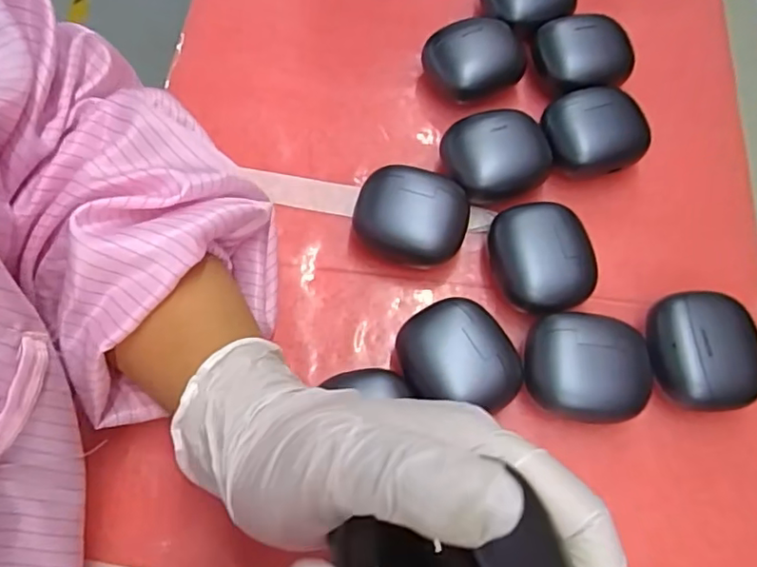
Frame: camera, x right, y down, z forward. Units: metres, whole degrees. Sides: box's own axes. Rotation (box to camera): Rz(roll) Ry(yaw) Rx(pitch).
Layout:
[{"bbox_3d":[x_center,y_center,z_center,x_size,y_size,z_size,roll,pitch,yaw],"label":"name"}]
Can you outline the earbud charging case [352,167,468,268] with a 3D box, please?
[{"bbox_3d":[0.017,-0.033,0.306,0.056,0.031,0.046,12,67,2],"label":"earbud charging case"}]

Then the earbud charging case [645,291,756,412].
[{"bbox_3d":[0.152,0.033,0.281,0.044,0.030,0.054,-8,68,-6],"label":"earbud charging case"}]

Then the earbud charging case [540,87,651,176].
[{"bbox_3d":[0.120,-0.082,0.330,0.054,0.030,0.044,-3,67,-4],"label":"earbud charging case"}]

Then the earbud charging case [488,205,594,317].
[{"bbox_3d":[0.082,-0.011,0.300,0.043,0.027,0.055,-14,69,-9],"label":"earbud charging case"}]

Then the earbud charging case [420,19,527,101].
[{"bbox_3d":[0.057,-0.130,0.349,0.055,0.028,0.044,-25,71,-13],"label":"earbud charging case"}]

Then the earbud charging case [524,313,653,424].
[{"bbox_3d":[0.097,0.041,0.276,0.057,0.029,0.046,8,67,0],"label":"earbud charging case"}]

